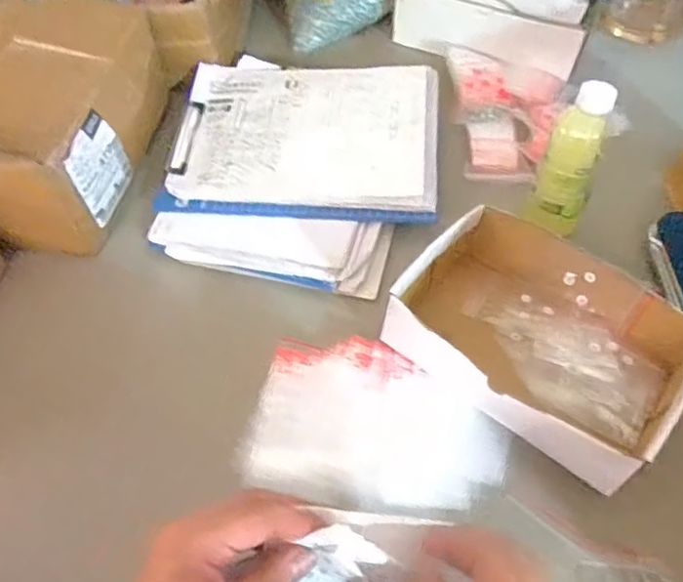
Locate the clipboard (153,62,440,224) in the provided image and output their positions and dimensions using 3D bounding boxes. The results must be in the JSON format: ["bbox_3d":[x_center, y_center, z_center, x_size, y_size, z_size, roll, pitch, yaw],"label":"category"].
[{"bbox_3d":[-0.041,-0.181,0.683,0.299,0.042,0.218,3,57,3],"label":"clipboard"}]

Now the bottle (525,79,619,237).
[{"bbox_3d":[0.223,-0.122,0.583,0.055,0.146,0.056,22,60,15],"label":"bottle"}]

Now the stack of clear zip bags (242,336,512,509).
[{"bbox_3d":[0.032,0.116,0.516,0.212,0.019,0.141,11,57,9],"label":"stack of clear zip bags"}]

